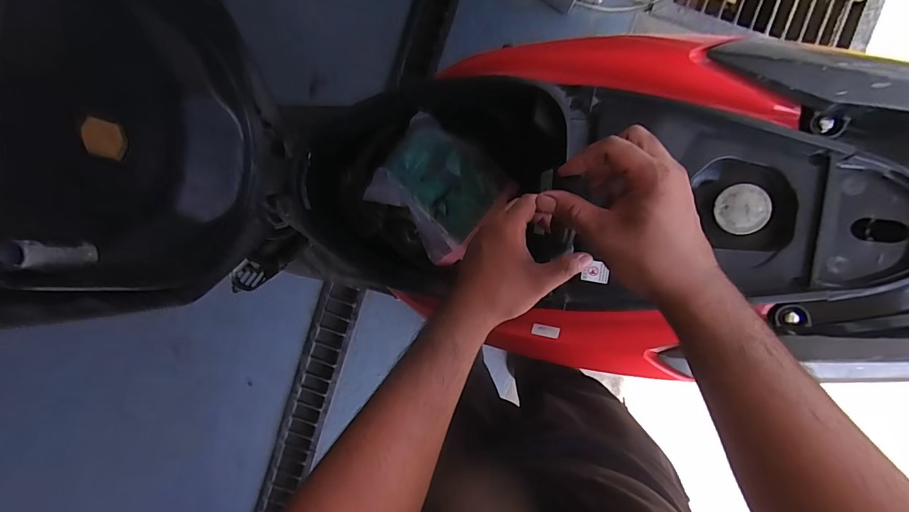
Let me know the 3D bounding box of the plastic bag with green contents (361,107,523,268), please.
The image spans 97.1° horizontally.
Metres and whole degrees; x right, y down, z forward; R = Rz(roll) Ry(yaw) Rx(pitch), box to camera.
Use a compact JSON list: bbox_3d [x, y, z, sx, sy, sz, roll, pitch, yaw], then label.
[{"bbox_3d":[-0.023,-0.111,0.679,0.210,0.055,0.195,40,93,-2],"label":"plastic bag with green contents"}]

